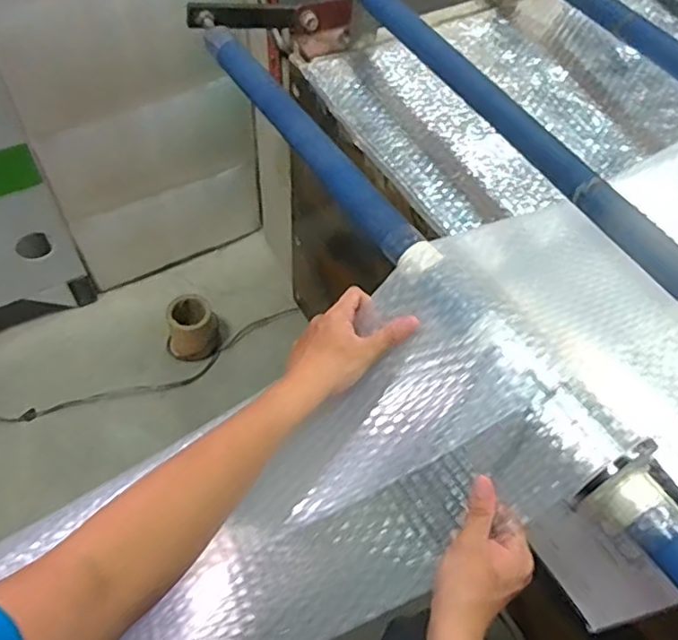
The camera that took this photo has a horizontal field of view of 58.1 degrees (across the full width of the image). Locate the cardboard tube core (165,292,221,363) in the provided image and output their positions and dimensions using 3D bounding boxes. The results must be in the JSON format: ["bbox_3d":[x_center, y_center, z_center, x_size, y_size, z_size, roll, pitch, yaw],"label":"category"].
[{"bbox_3d":[-0.351,0.017,1.436,0.122,0.134,0.113,2,57,-3],"label":"cardboard tube core"}]

